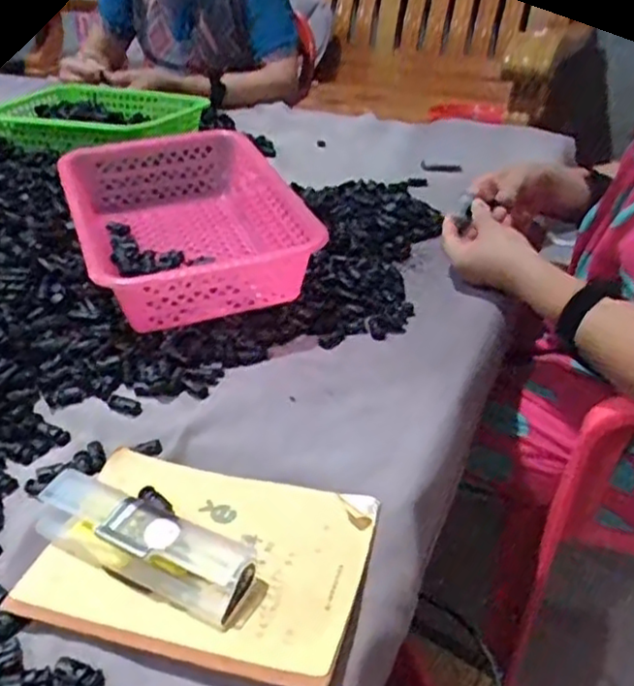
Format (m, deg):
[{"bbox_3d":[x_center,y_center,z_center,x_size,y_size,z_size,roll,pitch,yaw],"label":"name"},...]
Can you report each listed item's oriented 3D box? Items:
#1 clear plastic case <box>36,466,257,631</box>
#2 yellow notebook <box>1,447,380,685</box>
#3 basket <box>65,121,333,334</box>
[{"bbox_3d":[-0.113,0.126,0.451,0.151,0.033,0.044,17,37,25],"label":"clear plastic case"},{"bbox_3d":[-0.073,0.134,0.463,0.203,0.013,0.143,11,38,13],"label":"yellow notebook"},{"bbox_3d":[-0.138,-0.118,0.730,0.208,0.096,0.286,-14,37,-18],"label":"basket"}]

